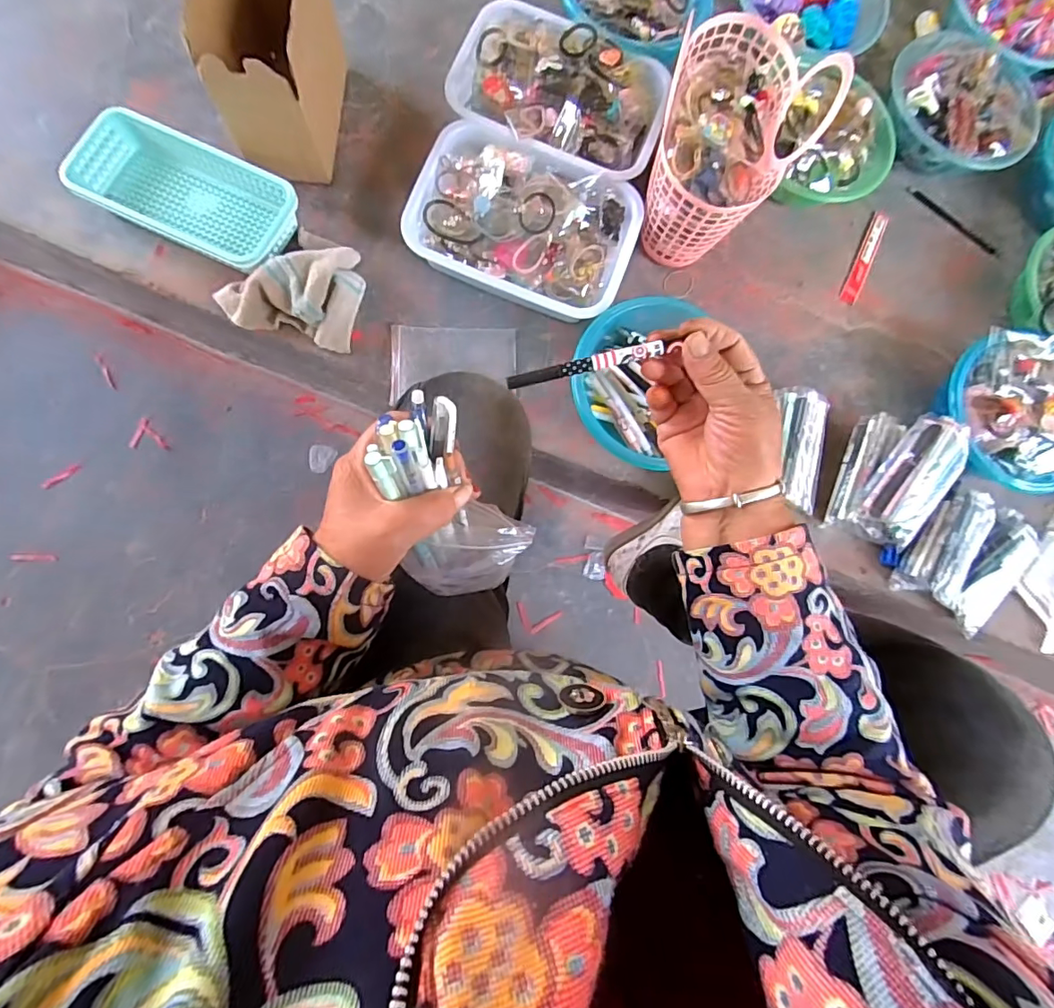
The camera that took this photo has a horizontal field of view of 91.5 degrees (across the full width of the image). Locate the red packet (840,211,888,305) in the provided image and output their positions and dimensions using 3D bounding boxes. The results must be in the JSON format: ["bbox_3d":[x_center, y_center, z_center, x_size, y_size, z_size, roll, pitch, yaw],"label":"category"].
[{"bbox_3d":[0.530,-0.390,0.805,0.025,0.012,0.183,28,80,-1],"label":"red packet"}]

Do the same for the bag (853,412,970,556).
[{"bbox_3d":[0.517,-0.029,0.685,0.093,0.042,0.178,28,98,-2],"label":"bag"}]

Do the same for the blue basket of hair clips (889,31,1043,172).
[{"bbox_3d":[0.684,-0.627,0.812,0.244,0.073,0.216,35,80,0],"label":"blue basket of hair clips"}]

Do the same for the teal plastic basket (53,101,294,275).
[{"bbox_3d":[-0.434,-0.398,0.670,0.259,0.063,0.137,23,80,-2],"label":"teal plastic basket"}]

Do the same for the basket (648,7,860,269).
[{"bbox_3d":[0.255,-0.470,0.676,0.167,0.215,0.271,19,81,-3],"label":"basket"}]

